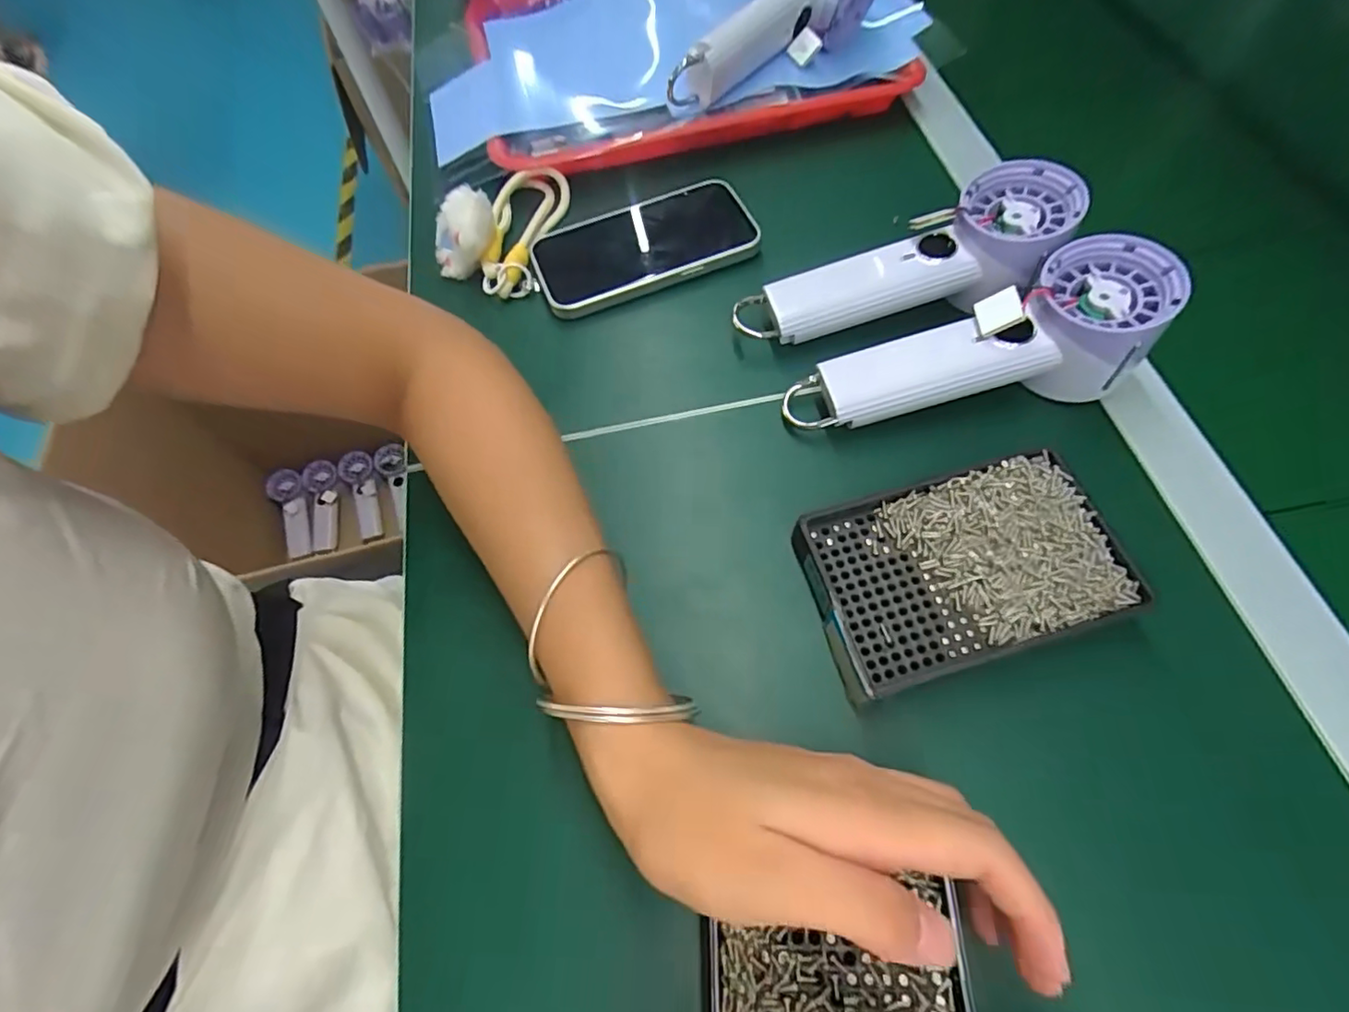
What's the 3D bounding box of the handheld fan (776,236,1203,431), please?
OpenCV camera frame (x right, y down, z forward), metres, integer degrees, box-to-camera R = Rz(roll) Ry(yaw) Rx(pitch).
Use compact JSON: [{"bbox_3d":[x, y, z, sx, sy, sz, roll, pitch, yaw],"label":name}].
[{"bbox_3d":[0.160,-0.080,0.325,0.197,0.056,0.061,-17,63,11],"label":"handheld fan"}]

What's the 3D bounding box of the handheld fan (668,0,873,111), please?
[{"bbox_3d":[0.074,-0.357,0.432,0.052,0.072,0.189,39,71,19],"label":"handheld fan"}]

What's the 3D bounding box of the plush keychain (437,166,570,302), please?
[{"bbox_3d":[-0.117,-0.198,0.404,0.068,0.043,0.102,15,64,10],"label":"plush keychain"}]

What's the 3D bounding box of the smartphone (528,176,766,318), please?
[{"bbox_3d":[-0.022,-0.176,0.398,0.143,0.017,0.071,-24,65,-3],"label":"smartphone"}]

